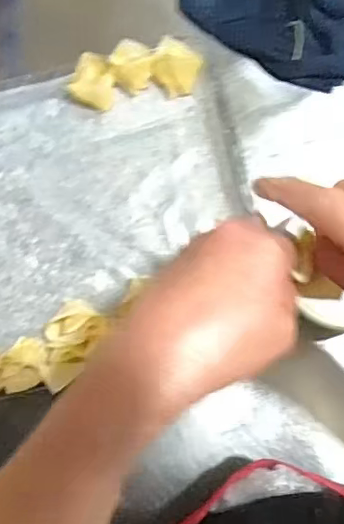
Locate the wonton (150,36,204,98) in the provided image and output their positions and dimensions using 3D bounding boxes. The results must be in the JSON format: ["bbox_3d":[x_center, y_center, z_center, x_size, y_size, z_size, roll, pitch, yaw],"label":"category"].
[{"bbox_3d":[0.004,-0.178,0.528,0.042,0.024,0.040,27,84,7],"label":"wonton"}]

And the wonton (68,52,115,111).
[{"bbox_3d":[-0.071,-0.167,0.529,0.036,0.029,0.040,19,83,6],"label":"wonton"}]

